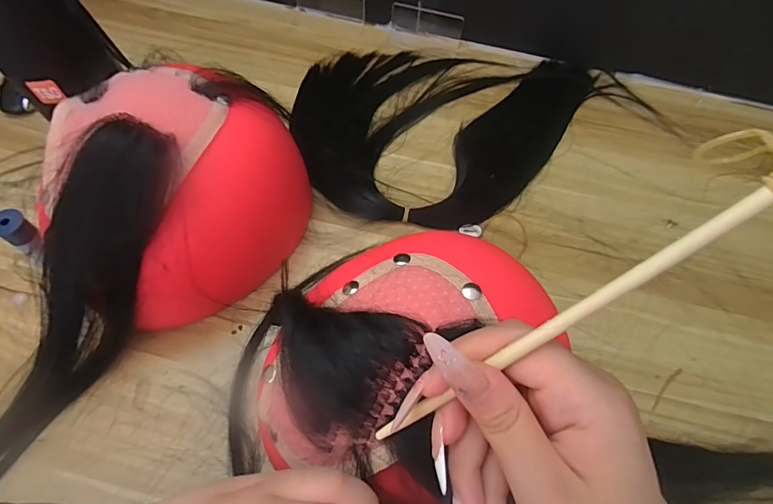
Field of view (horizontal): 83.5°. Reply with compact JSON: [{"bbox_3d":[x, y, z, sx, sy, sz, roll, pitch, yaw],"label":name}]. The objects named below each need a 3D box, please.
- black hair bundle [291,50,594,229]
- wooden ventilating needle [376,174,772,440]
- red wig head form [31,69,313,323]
[{"bbox_3d":[0.058,-0.121,0.428,0.293,0.011,0.221,5,61,-1],"label":"black hair bundle"},{"bbox_3d":[0.059,0.027,0.153,0.175,0.004,0.007,-41,64,24],"label":"wooden ventilating needle"},{"bbox_3d":[-0.138,-0.029,0.303,0.151,0.123,0.144,1,62,-2],"label":"red wig head form"}]

